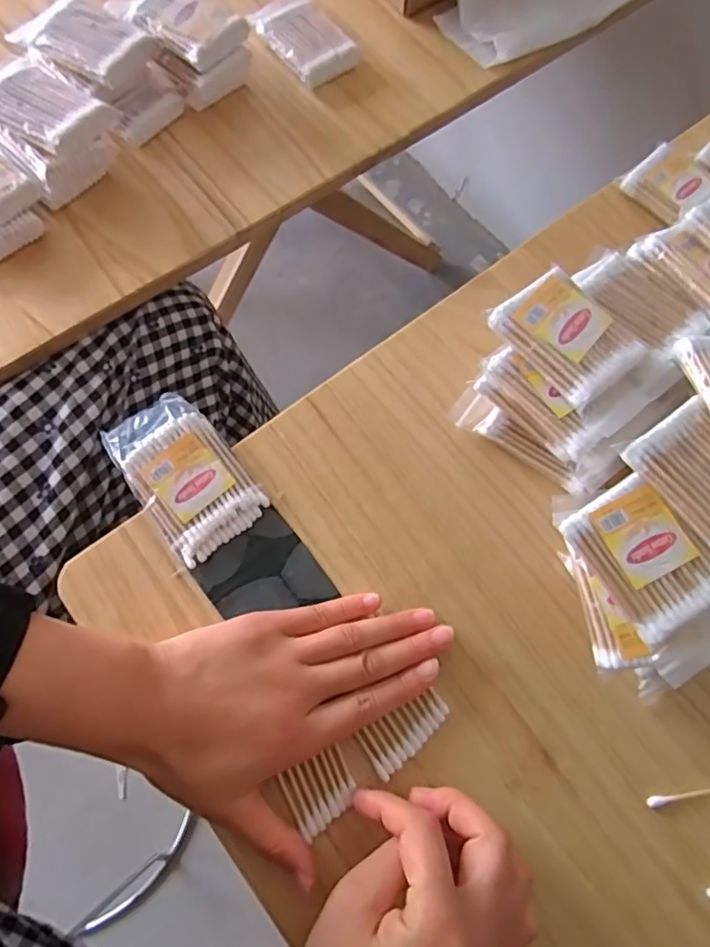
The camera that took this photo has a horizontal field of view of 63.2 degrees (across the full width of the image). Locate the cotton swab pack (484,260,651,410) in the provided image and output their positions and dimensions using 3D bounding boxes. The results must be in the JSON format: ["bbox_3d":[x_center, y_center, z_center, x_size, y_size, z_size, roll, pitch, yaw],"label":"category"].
[{"bbox_3d":[0.116,-0.074,0.316,0.052,0.017,0.072,-37,77,-14],"label":"cotton swab pack"}]

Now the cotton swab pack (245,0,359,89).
[{"bbox_3d":[-0.044,-0.356,0.473,0.053,0.021,0.091,-35,76,-12],"label":"cotton swab pack"}]

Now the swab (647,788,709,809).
[{"bbox_3d":[0.190,0.168,0.305,0.071,0.004,0.006,-8,72,-5],"label":"swab"}]

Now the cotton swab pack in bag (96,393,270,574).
[{"bbox_3d":[-0.103,0.000,0.350,0.061,0.014,0.098,-37,77,-13],"label":"cotton swab pack in bag"}]

